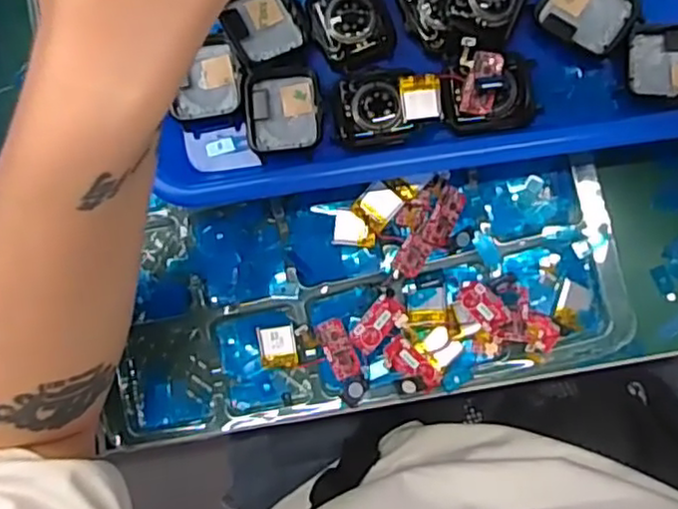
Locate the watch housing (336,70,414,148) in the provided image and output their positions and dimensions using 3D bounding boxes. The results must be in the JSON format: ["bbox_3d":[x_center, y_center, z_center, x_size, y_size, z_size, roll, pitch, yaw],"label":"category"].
[{"bbox_3d":[0.017,-0.069,0.324,0.035,0.011,0.034,-5,84,4],"label":"watch housing"}]

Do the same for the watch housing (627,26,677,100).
[{"bbox_3d":[0.157,-0.090,0.319,0.043,0.006,0.034,2,85,5],"label":"watch housing"}]

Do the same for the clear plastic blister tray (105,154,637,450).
[{"bbox_3d":[0.009,0.019,0.332,0.248,0.020,0.125,-11,88,4],"label":"clear plastic blister tray"}]

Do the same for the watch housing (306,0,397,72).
[{"bbox_3d":[0.006,-0.113,0.328,0.037,0.009,0.045,-22,84,2],"label":"watch housing"}]

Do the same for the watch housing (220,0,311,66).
[{"bbox_3d":[-0.036,-0.111,0.329,0.036,0.007,0.036,-29,79,-11],"label":"watch housing"}]

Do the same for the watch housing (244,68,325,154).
[{"bbox_3d":[-0.027,-0.070,0.329,0.036,0.011,0.039,-8,84,4],"label":"watch housing"}]

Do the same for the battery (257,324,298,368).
[{"bbox_3d":[-0.030,0.046,0.338,0.018,0.006,0.021,-3,85,4],"label":"battery"}]

